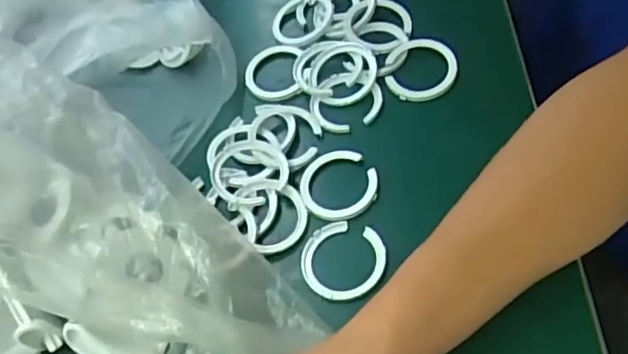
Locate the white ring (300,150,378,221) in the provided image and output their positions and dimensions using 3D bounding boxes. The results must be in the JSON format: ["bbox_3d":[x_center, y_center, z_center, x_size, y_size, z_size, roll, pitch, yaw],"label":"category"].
[{"bbox_3d":[0.016,0.006,0.421,0.050,0.005,0.048,-6,56,10],"label":"white ring"}]

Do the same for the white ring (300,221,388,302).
[{"bbox_3d":[0.018,0.050,0.395,0.050,0.010,0.051,-6,56,10],"label":"white ring"}]

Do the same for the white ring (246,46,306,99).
[{"bbox_3d":[-0.030,-0.078,0.489,0.045,0.013,0.052,1,57,5],"label":"white ring"}]

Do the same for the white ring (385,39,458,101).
[{"bbox_3d":[0.076,-0.078,0.459,0.048,0.013,0.051,-4,57,11],"label":"white ring"}]

